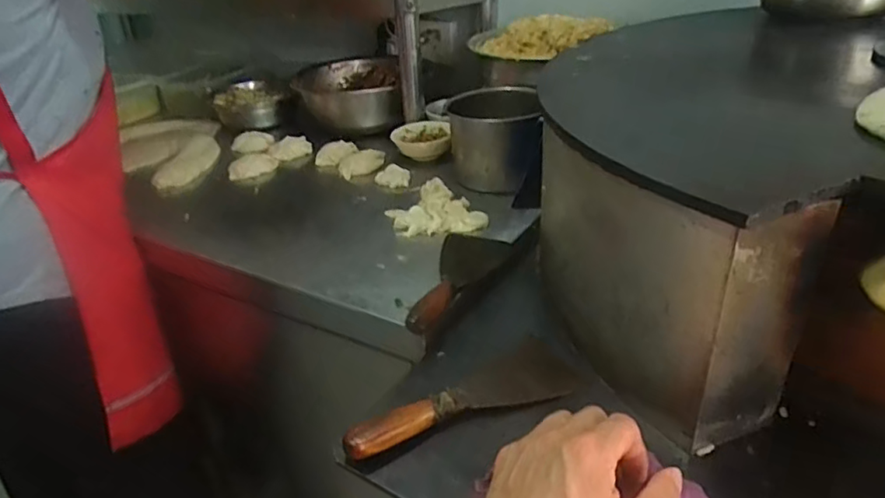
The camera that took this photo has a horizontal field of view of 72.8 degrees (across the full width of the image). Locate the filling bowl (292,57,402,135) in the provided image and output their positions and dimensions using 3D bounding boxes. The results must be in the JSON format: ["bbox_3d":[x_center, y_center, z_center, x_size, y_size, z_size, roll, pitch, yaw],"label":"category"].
[{"bbox_3d":[-0.166,-0.274,1.078,0.178,0.079,0.208,-11,31,-12],"label":"filling bowl"}]

